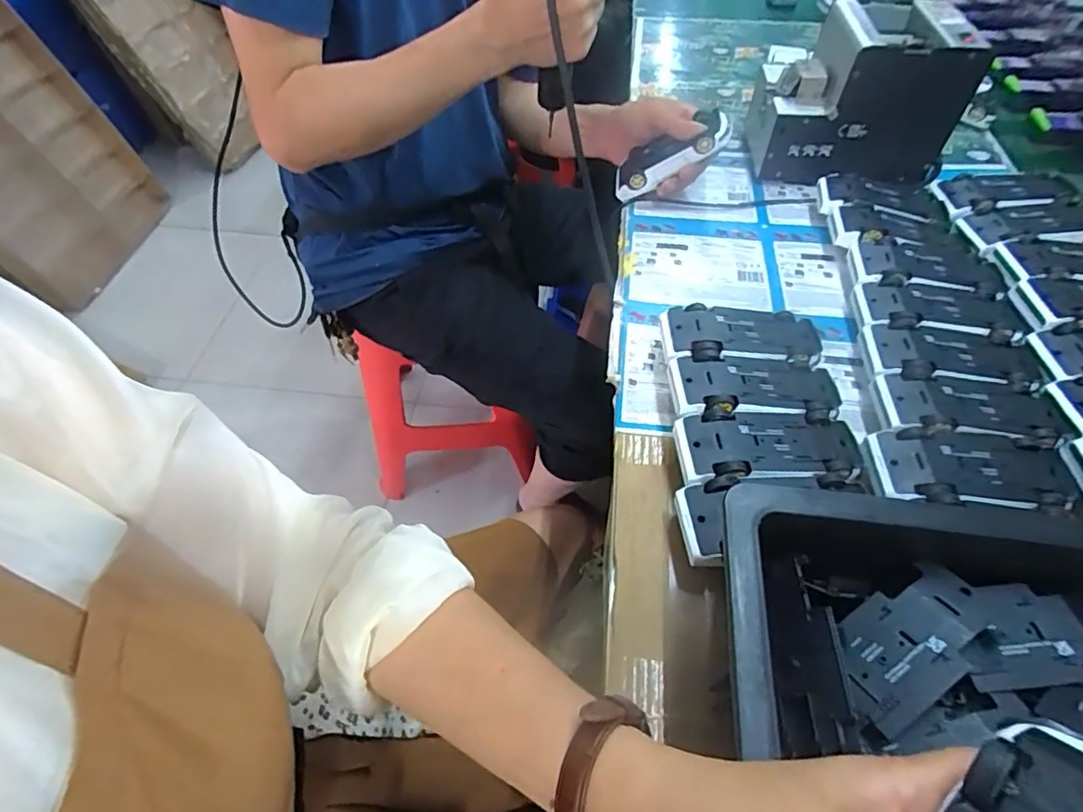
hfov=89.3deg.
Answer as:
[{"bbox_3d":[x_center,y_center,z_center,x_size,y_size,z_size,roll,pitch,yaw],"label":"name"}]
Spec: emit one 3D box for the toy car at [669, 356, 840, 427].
[{"bbox_3d":[0.164,-0.004,0.428,0.127,0.042,0.064,1,54,0],"label":"toy car"}]

